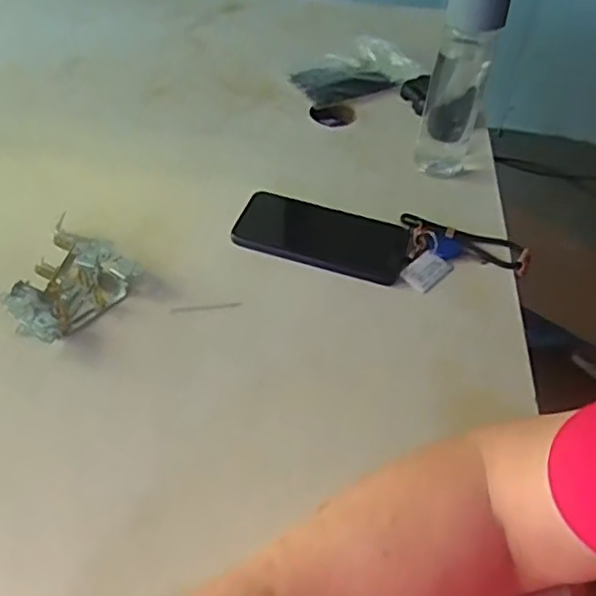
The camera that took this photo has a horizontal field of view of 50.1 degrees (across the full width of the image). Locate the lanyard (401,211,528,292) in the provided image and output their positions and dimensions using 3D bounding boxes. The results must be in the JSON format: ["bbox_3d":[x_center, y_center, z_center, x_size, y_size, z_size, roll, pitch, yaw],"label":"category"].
[{"bbox_3d":[0.162,-0.039,0.618,0.120,0.015,0.092,7,47,1],"label":"lanyard"}]

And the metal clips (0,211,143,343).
[{"bbox_3d":[-0.209,-0.014,0.562,0.098,0.034,0.115,30,53,21],"label":"metal clips"}]

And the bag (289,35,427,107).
[{"bbox_3d":[0.074,-0.299,0.835,0.160,0.030,0.092,-15,51,-17],"label":"bag"}]

